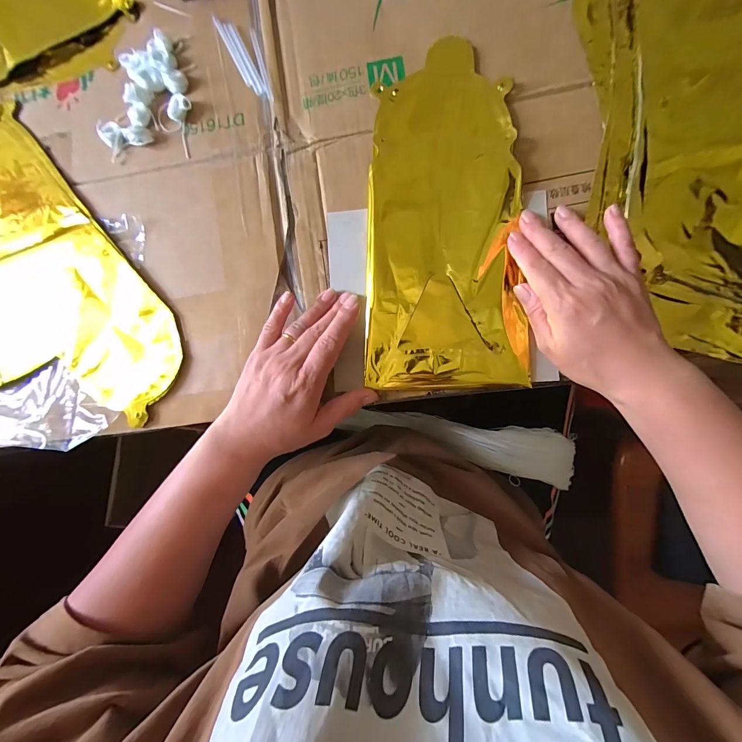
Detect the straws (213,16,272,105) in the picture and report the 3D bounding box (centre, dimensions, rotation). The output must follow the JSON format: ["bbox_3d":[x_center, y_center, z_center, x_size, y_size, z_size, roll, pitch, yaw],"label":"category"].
[{"bbox_3d":[-0.118,-0.303,0.330,0.030,0.004,0.102,-26,83,4],"label":"straws"}]

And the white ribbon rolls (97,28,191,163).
[{"bbox_3d":[-0.218,-0.267,0.334,0.088,0.011,0.116,-3,85,6],"label":"white ribbon rolls"}]

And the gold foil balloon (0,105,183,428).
[{"bbox_3d":[-0.412,-0.059,0.340,0.371,0.016,0.363,-31,83,3],"label":"gold foil balloon"}]

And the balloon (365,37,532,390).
[{"bbox_3d":[0.065,-0.136,0.302,0.133,0.011,0.297,0,87,7],"label":"balloon"}]

